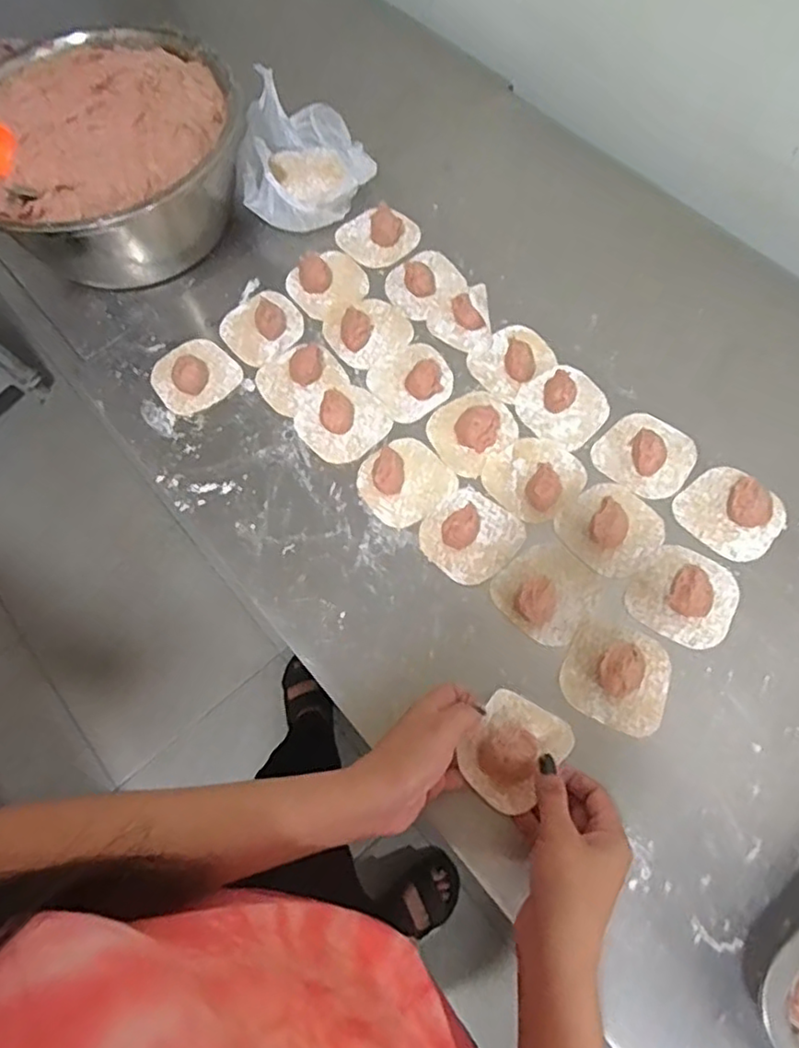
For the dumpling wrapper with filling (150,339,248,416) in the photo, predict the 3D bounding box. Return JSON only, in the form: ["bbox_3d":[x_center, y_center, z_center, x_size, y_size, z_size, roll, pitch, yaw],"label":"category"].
[{"bbox_3d":[-0.200,-0.149,0.612,0.077,0.025,0.075,-37,70,-12],"label":"dumpling wrapper with filling"}]

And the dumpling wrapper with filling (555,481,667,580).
[{"bbox_3d":[0.180,0.000,0.533,0.076,0.022,0.079,-38,70,-13],"label":"dumpling wrapper with filling"}]

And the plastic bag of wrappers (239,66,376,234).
[{"bbox_3d":[-0.102,-0.390,0.684,0.131,0.081,0.158,-11,67,-2],"label":"plastic bag of wrappers"}]

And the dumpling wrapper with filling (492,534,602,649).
[{"bbox_3d":[0.123,0.051,0.518,0.079,0.022,0.075,-43,71,-14],"label":"dumpling wrapper with filling"}]

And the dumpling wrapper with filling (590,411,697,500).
[{"bbox_3d":[0.218,-0.066,0.556,0.079,0.022,0.077,35,73,16],"label":"dumpling wrapper with filling"}]

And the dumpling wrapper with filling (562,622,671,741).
[{"bbox_3d":[0.169,0.113,0.486,0.076,0.021,0.076,22,70,12],"label":"dumpling wrapper with filling"}]

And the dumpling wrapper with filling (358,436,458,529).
[{"bbox_3d":[0.003,-0.043,0.558,0.077,0.021,0.076,-1,67,3],"label":"dumpling wrapper with filling"}]

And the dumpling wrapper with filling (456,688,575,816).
[{"bbox_3d":[0.082,0.162,0.453,0.062,0.024,0.076,31,72,15],"label":"dumpling wrapper with filling"}]

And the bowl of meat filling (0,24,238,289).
[{"bbox_3d":[-0.294,-0.362,0.658,0.264,0.131,0.258,-1,67,3],"label":"bowl of meat filling"}]

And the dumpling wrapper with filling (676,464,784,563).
[{"bbox_3d":[0.279,-0.014,0.528,0.078,0.027,0.073,-1,67,3],"label":"dumpling wrapper with filling"}]

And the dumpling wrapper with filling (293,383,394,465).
[{"bbox_3d":[-0.053,-0.098,0.585,0.077,0.019,0.075,-1,67,3],"label":"dumpling wrapper with filling"}]

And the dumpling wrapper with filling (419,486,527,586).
[{"bbox_3d":[0.060,0.005,0.532,0.077,0.026,0.076,37,73,17],"label":"dumpling wrapper with filling"}]

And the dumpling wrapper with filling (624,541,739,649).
[{"bbox_3d":[0.230,0.055,0.503,0.074,0.021,0.077,35,73,16],"label":"dumpling wrapper with filling"}]

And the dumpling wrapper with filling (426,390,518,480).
[{"bbox_3d":[0.066,-0.090,0.578,0.079,0.017,0.071,-41,71,-14],"label":"dumpling wrapper with filling"}]

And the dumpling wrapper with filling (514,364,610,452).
[{"bbox_3d":[0.149,-0.112,0.580,0.071,0.024,0.078,-1,67,3],"label":"dumpling wrapper with filling"}]

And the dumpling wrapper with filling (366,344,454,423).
[{"bbox_3d":[0.012,-0.141,0.599,0.076,0.021,0.075,-1,67,3],"label":"dumpling wrapper with filling"}]

